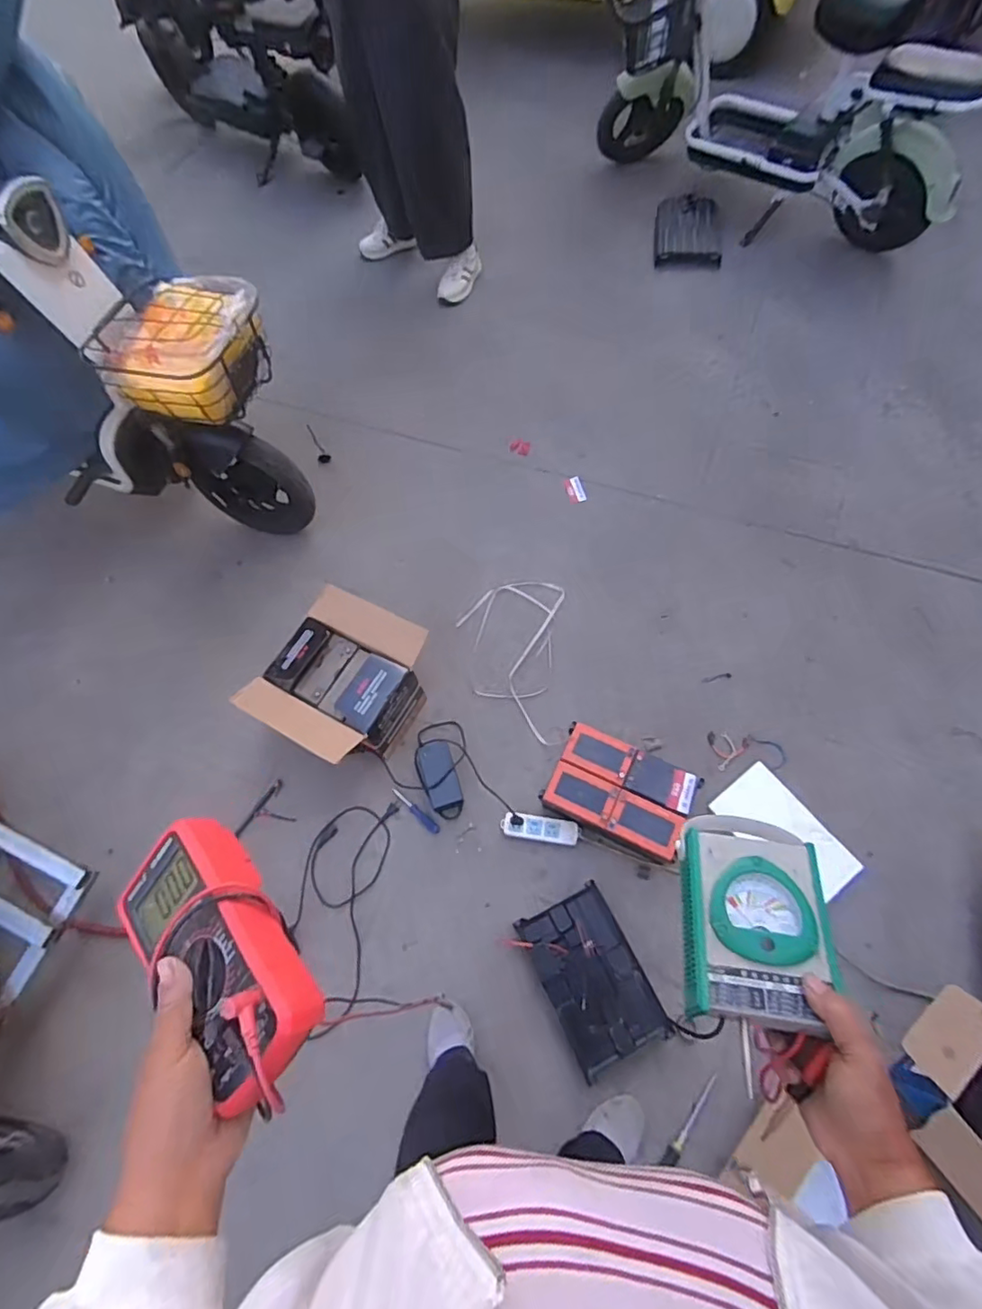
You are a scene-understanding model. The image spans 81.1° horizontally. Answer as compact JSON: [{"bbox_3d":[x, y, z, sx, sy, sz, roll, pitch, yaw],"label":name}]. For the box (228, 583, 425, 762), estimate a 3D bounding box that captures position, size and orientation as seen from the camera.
[{"bbox_3d":[-0.357,0.073,1.424,0.318,0.201,0.367,27,70,15],"label":"box"}]

